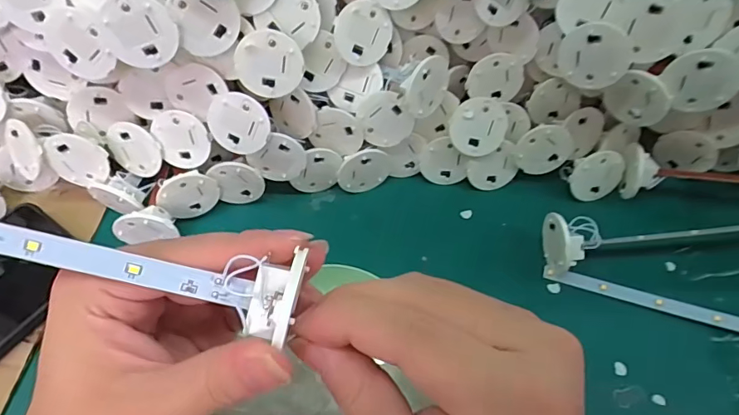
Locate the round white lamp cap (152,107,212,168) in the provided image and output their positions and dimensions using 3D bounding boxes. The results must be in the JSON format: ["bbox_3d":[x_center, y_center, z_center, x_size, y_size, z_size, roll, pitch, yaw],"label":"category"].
[{"bbox_3d":[-0.120,-0.044,0.308,0.033,0.038,0.004,-7,27,5],"label":"round white lamp cap"}]

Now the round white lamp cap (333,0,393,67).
[{"bbox_3d":[-0.003,-0.109,0.298,0.038,0.038,0.004,6,24,-33],"label":"round white lamp cap"}]

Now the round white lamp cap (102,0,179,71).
[{"bbox_3d":[-0.120,-0.092,0.254,0.034,0.039,0.004,-1,41,-10],"label":"round white lamp cap"}]

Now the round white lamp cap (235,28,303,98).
[{"bbox_3d":[-0.058,-0.082,0.276,0.037,0.038,0.004,20,30,-20],"label":"round white lamp cap"}]

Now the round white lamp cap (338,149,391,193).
[{"bbox_3d":[-0.003,-0.025,0.336,0.037,0.038,0.006,-15,57,-11],"label":"round white lamp cap"}]

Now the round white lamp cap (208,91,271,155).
[{"bbox_3d":[-0.080,-0.051,0.294,0.036,0.037,0.004,-32,21,22],"label":"round white lamp cap"}]

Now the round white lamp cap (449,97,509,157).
[{"bbox_3d":[0.074,-0.054,0.322,0.038,0.038,0.004,7,20,-6],"label":"round white lamp cap"}]

